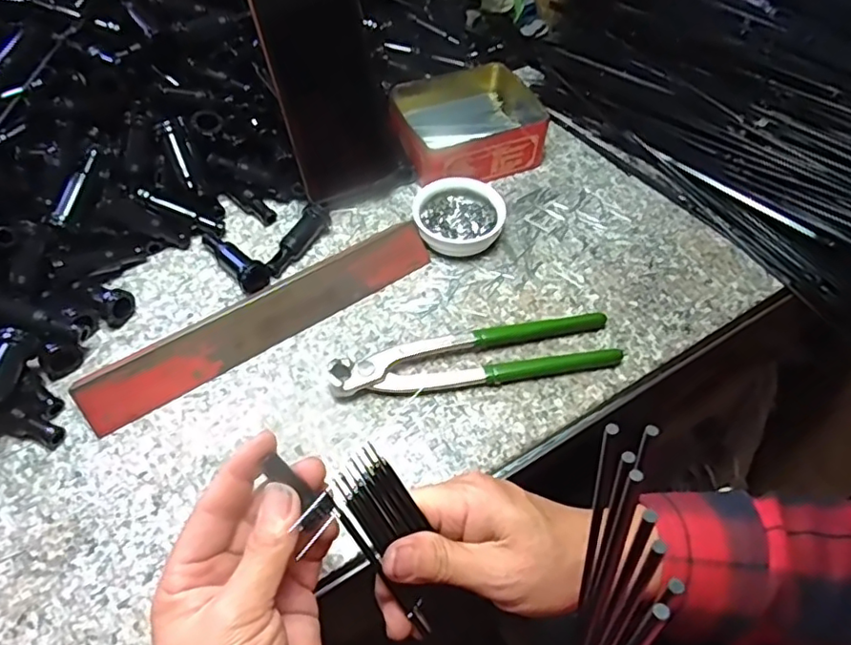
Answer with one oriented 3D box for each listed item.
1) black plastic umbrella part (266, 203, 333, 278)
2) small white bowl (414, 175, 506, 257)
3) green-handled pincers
[{"bbox_3d":[-0.102,-0.065,0.461,0.020,0.024,0.067,34,60,20],"label":"black plastic umbrella part"},{"bbox_3d":[0.027,-0.083,0.476,0.070,0.026,0.067,1,54,-1],"label":"small white bowl"},{"bbox_3d":[0.034,0.023,0.405,0.195,0.016,0.044,-9,55,-8],"label":"green-handled pincers"}]

